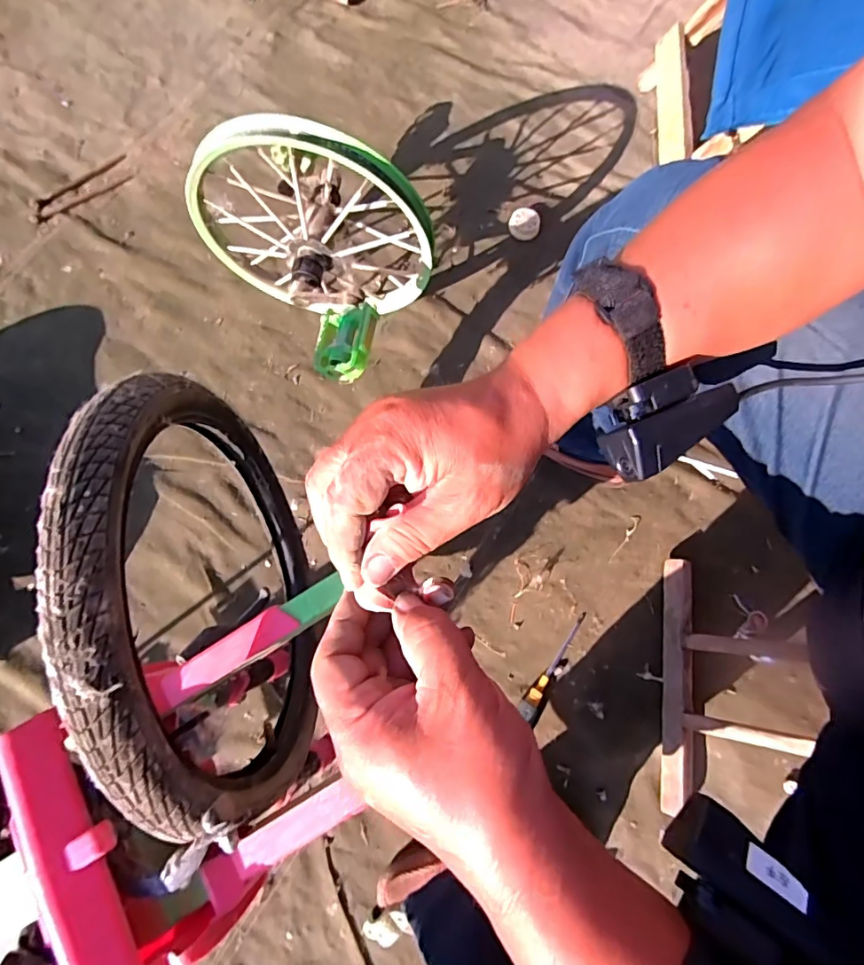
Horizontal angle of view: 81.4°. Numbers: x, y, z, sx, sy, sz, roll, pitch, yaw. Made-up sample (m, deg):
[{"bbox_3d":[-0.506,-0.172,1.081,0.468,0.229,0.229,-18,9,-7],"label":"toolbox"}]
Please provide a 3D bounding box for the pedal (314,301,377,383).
[{"bbox_3d":[-0.103,-0.167,0.600,0.072,0.027,0.091,5,77,23],"label":"pedal"}]

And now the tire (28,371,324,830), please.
[{"bbox_3d":[-0.178,0.083,0.440,0.068,0.354,0.352,-11,78,-3],"label":"tire"}]

